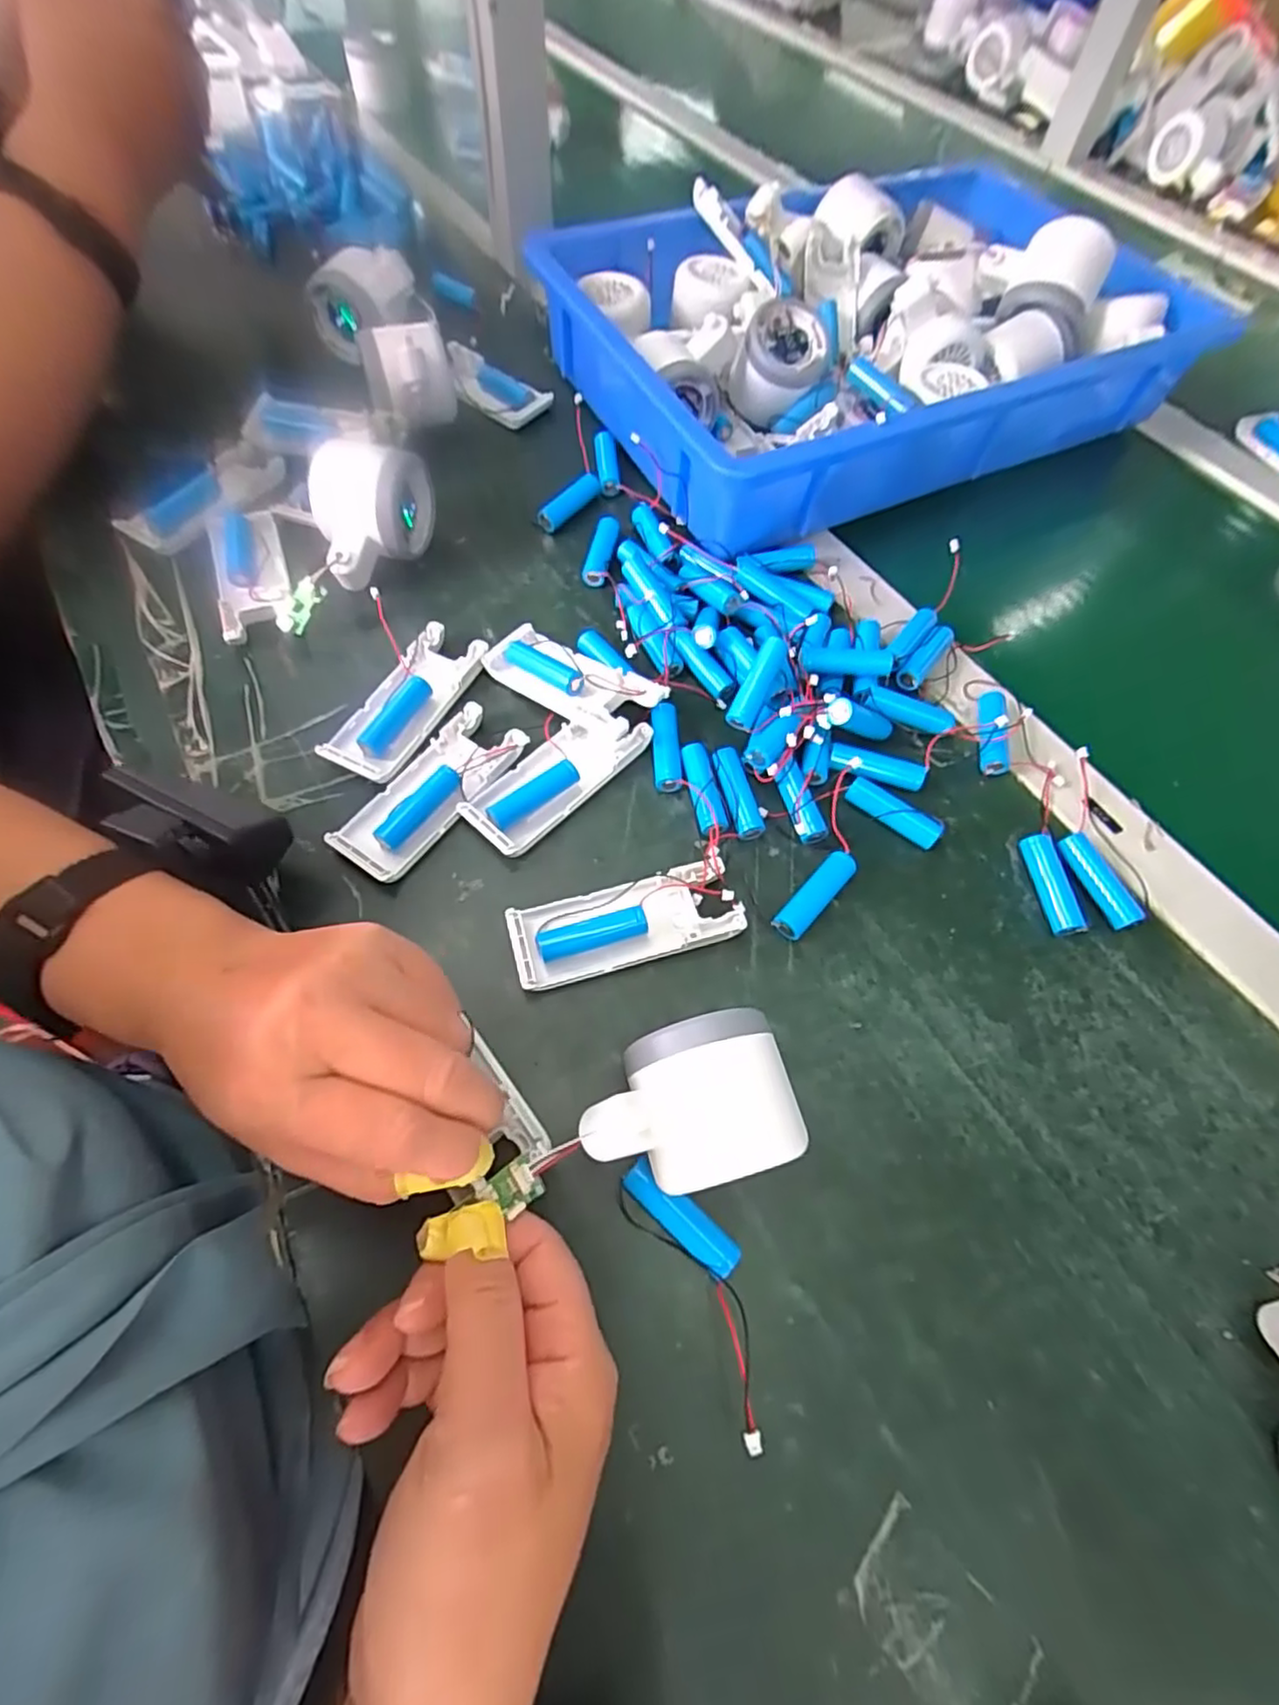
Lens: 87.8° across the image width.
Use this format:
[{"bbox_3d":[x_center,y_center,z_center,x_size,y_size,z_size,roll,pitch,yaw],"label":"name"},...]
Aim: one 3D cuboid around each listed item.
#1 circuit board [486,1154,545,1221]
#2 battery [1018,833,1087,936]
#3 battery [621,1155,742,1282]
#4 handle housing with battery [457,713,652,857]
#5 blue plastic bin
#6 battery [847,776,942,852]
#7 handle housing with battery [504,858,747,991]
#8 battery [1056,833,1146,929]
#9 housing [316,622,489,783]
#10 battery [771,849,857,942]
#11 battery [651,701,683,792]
[{"bbox_3d":[-0.042,0.114,0.227,0.018,0.004,0.014,-22,83,-33],"label":"circuit board"},{"bbox_3d":[0.206,0.016,0.331,0.017,0.014,0.050,-5,63,-5],"label":"battery"},{"bbox_3d":[0.016,0.141,0.256,0.050,0.013,0.014,40,68,17],"label":"battery"},{"bbox_3d":[-0.043,-0.044,0.341,0.039,0.026,0.100,41,68,17],"label":"handle housing with battery"},{"bbox_3d":[0.175,-0.383,0.480,0.435,0.082,0.283,-26,67,-15],"label":"blue plastic bin"},{"bbox_3d":[0.131,-0.020,0.345,0.049,0.014,0.016,30,65,13],"label":"battery"},{"bbox_3d":[-0.006,0.033,0.312,0.104,0.014,0.038,-13,64,-9],"label":"handle housing with battery"},{"bbox_3d":[0.230,0.014,0.334,0.014,0.011,0.050,-19,65,-12],"label":"battery"},{"bbox_3d":[-0.127,-0.082,0.361,0.038,0.013,0.100,27,65,11],"label":"housing"},{"bbox_3d":[0.085,0.021,0.323,0.015,0.013,0.052,40,68,17],"label":"battery"},{"bbox_3d":[0.014,-0.055,0.356,0.014,0.017,0.048,-2,63,-4],"label":"battery"}]

